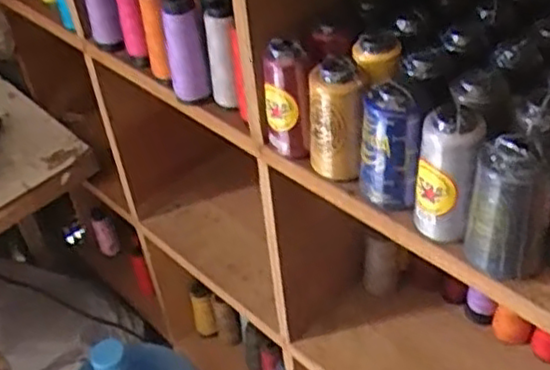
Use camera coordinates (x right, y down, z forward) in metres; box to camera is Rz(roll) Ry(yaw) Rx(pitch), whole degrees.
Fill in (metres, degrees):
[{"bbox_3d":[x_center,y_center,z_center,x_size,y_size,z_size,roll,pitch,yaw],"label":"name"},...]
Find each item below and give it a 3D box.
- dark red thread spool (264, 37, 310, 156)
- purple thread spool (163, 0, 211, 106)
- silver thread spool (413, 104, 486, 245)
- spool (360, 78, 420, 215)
[{"bbox_3d":[0.009,-0.076,0.627,0.036,0.108,0.031,-5,41,1],"label":"dark red thread spool"},{"bbox_3d":[-0.093,-0.139,0.713,0.034,0.120,0.031,-15,42,-10],"label":"purple thread spool"},{"bbox_3d":[0.132,-0.006,0.535,0.043,0.113,0.051,5,42,13],"label":"silver thread spool"},{"bbox_3d":[0.093,-0.029,0.567,0.045,0.105,0.043,-2,41,5],"label":"spool"}]

